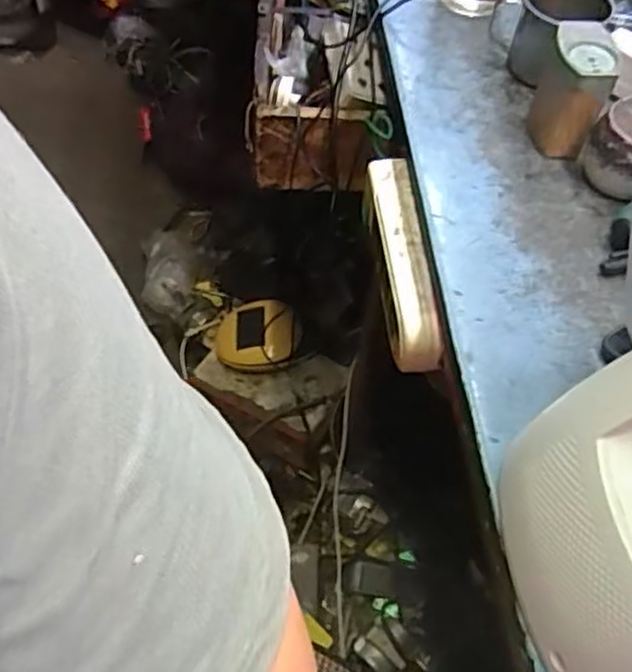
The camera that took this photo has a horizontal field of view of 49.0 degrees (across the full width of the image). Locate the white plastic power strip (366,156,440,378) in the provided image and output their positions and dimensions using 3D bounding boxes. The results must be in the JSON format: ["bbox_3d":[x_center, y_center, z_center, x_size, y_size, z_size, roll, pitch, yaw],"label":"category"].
[{"bbox_3d":[0.063,-0.057,0.512,0.030,0.048,0.166,-2,56,-7],"label":"white plastic power strip"}]

